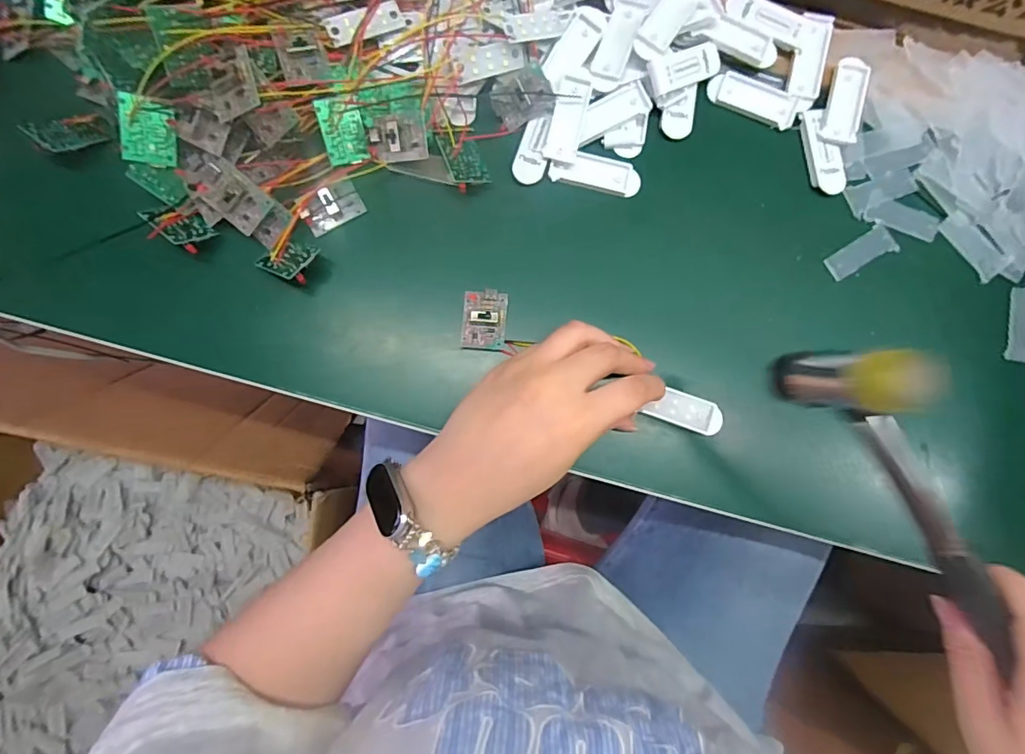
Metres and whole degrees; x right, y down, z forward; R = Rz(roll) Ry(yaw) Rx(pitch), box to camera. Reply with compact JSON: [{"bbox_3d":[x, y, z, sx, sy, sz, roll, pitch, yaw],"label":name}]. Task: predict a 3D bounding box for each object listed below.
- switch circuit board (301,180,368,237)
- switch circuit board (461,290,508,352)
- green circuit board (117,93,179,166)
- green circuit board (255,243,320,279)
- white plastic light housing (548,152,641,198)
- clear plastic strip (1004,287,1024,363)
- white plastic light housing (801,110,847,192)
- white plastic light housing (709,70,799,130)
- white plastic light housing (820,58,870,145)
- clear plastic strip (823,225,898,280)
[{"bbox_3d":[-0.109,-0.103,0.300,0.035,0.012,0.021,-32,86,-6],"label":"switch circuit board"},{"bbox_3d":[-0.017,-0.035,0.298,0.026,0.011,0.036,3,83,-3],"label":"switch circuit board"},{"bbox_3d":[-0.202,-0.137,0.278,0.026,0.004,0.034,-1,98,-31],"label":"green circuit board"},{"bbox_3d":[-0.130,-0.069,0.289,0.030,0.004,0.025,23,68,23],"label":"green circuit board"},{"bbox_3d":[0.053,-0.128,0.314,0.057,0.005,0.020,11,83,-2],"label":"white plastic light housing"},{"bbox_3d":[0.332,-0.034,0.323,0.019,0.004,0.048,3,83,-3],"label":"clear plastic strip"},{"bbox_3d":[0.201,-0.146,0.321,0.021,0.004,0.056,-9,84,-4],"label":"white plastic light housing"},{"bbox_3d":[0.156,-0.180,0.325,0.057,0.004,0.024,19,83,-1],"label":"white plastic light housing"},{"bbox_3d":[0.213,-0.176,0.319,0.021,0.007,0.053,15,83,-1],"label":"white plastic light housing"},{"bbox_3d":[0.224,-0.080,0.320,0.047,0.006,0.019,-29,86,-6],"label":"clear plastic strip"}]

